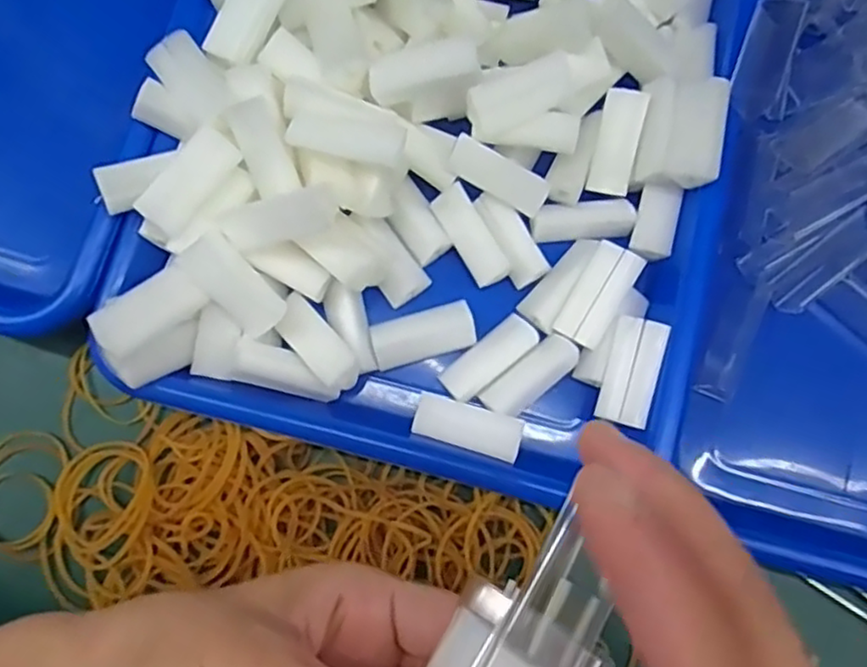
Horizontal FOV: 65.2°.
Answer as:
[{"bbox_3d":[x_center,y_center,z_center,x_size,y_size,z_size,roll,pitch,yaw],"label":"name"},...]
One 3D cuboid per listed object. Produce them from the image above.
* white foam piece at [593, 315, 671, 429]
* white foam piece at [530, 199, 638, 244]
[{"bbox_3d":[0.084,0.016,0.285,0.020,0.012,0.044,16,79,3],"label":"white foam piece"},{"bbox_3d":[0.068,-0.051,0.310,0.045,0.009,0.016,-4,78,-1],"label":"white foam piece"}]

